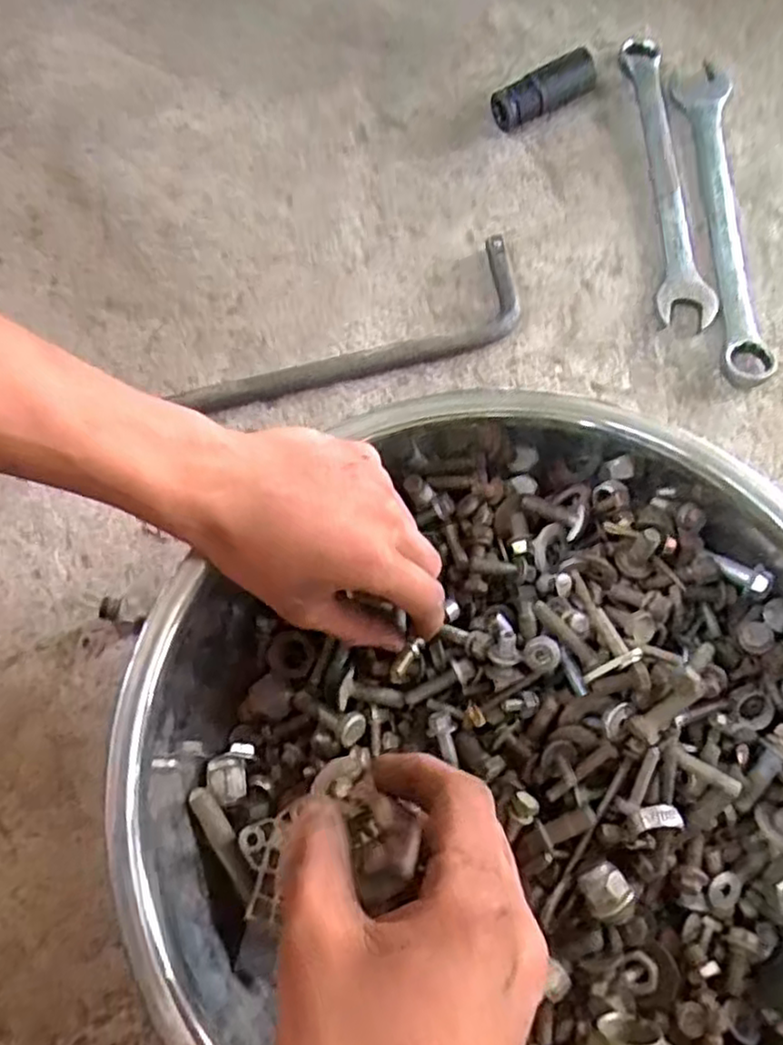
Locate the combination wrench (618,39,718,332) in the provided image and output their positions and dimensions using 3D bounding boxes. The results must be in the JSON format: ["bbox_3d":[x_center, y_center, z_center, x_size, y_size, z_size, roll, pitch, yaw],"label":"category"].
[{"bbox_3d":[0.202,-0.255,0.529,0.038,0.018,0.233,-4,74,1],"label":"combination wrench"}]

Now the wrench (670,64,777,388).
[{"bbox_3d":[0.237,-0.219,0.519,0.041,0.013,0.256,-1,74,2],"label":"wrench"}]

